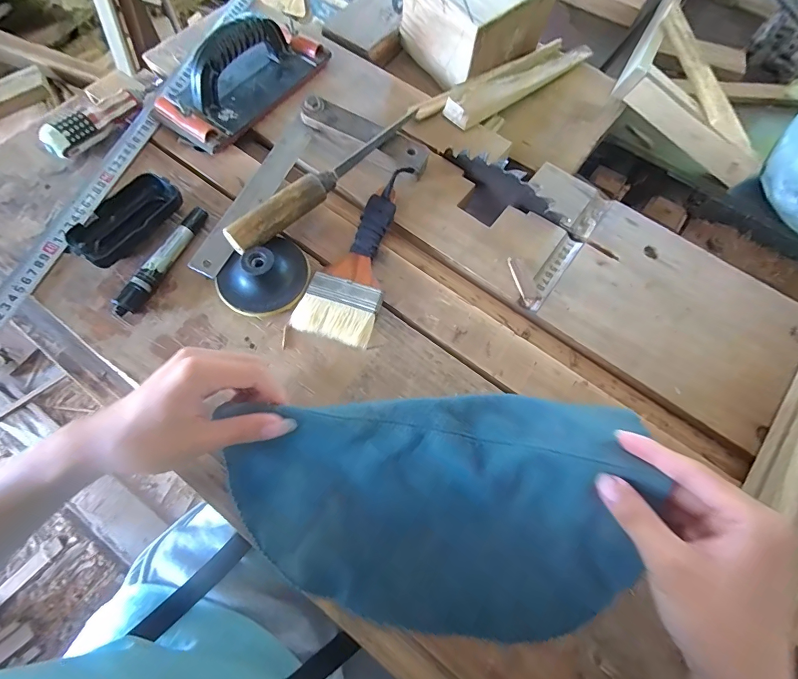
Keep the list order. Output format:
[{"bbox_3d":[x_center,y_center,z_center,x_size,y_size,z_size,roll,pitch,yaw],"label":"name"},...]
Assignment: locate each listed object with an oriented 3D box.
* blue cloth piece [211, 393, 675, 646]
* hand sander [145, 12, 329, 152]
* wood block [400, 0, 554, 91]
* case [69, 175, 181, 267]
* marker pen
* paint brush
[{"bbox_3d":[0.016,0.133,0.299,0.299,0.043,0.173,0,91,7],"label":"blue cloth piece"},{"bbox_3d":[-0.200,-0.334,0.471,0.123,0.067,0.210,33,70,11],"label":"hand sander"},{"bbox_3d":[0.101,-0.431,0.535,0.146,0.096,0.139,-34,73,-15],"label":"wood block"},{"bbox_3d":[-0.272,-0.119,0.406,0.048,0.026,0.108,36,71,12],"label":"case"},{"bbox_3d":[-0.232,-0.078,0.393,0.015,0.019,0.129,21,68,6],"label":"marker pen"},{"bbox_3d":[-0.040,-0.089,0.402,0.073,0.023,0.188,16,68,4],"label":"paint brush"}]

